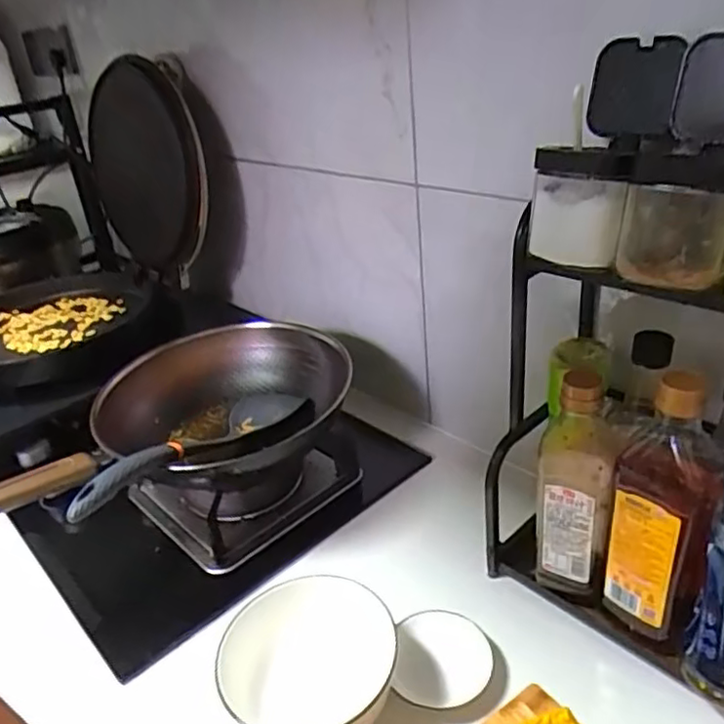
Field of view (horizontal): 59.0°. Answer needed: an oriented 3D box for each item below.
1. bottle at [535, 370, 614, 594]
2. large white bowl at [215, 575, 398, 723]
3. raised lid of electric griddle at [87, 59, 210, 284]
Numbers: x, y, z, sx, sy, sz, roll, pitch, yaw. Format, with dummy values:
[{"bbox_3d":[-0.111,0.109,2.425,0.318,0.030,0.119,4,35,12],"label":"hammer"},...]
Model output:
[{"bbox_3d":[0.190,0.107,0.574,0.061,0.235,0.053,5,31,19],"label":"bottle"},{"bbox_3d":[-0.050,0.262,0.553,0.147,0.061,0.133,2,30,14],"label":"large white bowl"},{"bbox_3d":[-0.339,-0.298,1.007,0.264,0.321,0.034,31,39,25],"label":"raised lid of electric griddle"}]

